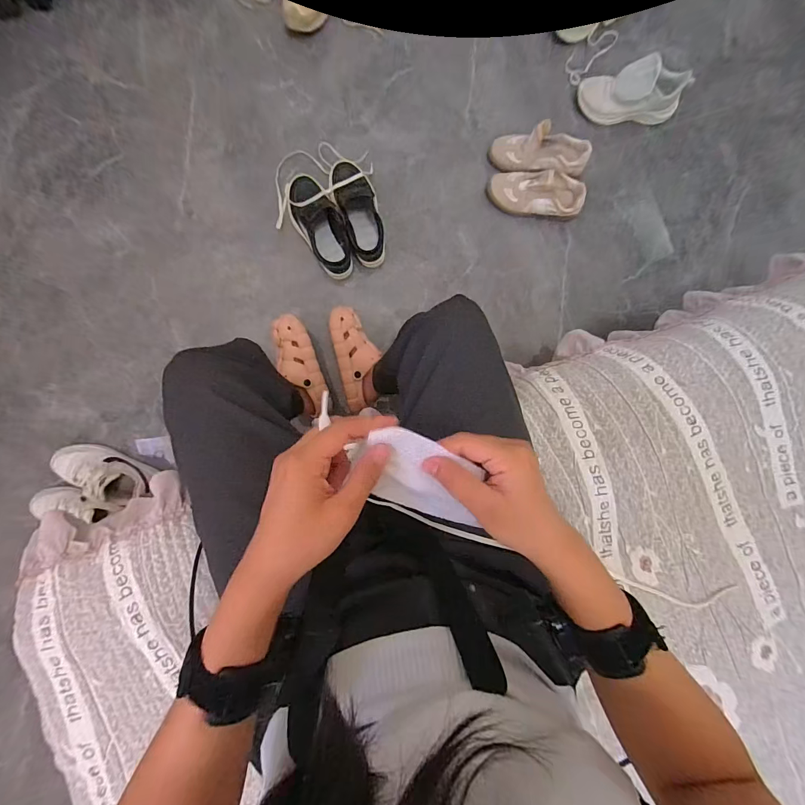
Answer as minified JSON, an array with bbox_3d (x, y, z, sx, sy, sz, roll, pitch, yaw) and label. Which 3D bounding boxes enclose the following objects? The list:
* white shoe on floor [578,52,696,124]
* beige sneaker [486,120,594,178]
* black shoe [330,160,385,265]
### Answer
[{"bbox_3d":[0.543,-0.722,0.872,0.232,0.128,0.078,20,88,-2],"label":"white shoe on floor"},{"bbox_3d":[0.327,-0.594,0.884,0.222,0.089,0.095,1,89,-2],"label":"beige sneaker"},{"bbox_3d":[-0.102,-0.456,0.894,0.099,0.072,0.246,-22,90,-2],"label":"black shoe"}]

